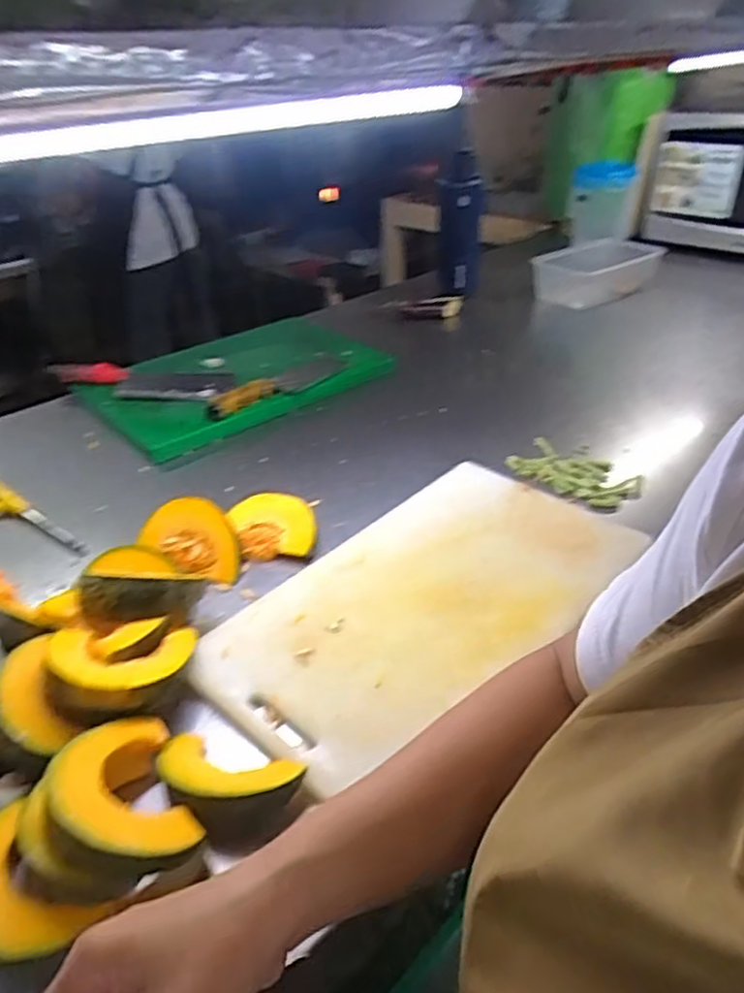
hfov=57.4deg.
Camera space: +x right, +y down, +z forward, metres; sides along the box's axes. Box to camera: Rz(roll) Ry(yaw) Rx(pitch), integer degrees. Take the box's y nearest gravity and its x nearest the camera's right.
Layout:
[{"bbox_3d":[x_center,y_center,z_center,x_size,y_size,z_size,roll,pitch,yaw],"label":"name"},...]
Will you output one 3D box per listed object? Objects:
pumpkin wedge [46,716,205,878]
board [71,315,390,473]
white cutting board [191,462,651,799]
[{"bbox_3d":[-0.175,0.203,0.469,0.088,0.052,0.125,-18,34,-23],"label":"pumpkin wedge"},{"bbox_3d":[-0.211,-0.209,1.131,0.481,0.034,0.315,-27,42,-34],"label":"board"},{"bbox_3d":[0.057,0.089,0.674,0.244,0.018,0.435,27,44,36],"label":"white cutting board"}]

